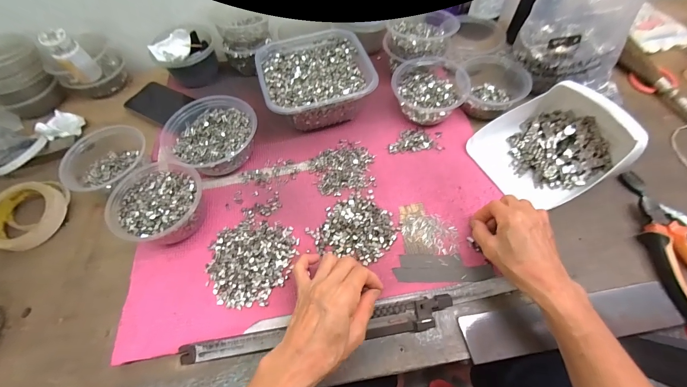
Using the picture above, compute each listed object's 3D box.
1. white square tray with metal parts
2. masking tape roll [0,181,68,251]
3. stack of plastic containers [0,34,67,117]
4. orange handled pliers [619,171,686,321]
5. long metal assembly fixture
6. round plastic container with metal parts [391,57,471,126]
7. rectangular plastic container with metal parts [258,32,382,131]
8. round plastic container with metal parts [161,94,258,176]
[{"bbox_3d":[0.299,-0.076,0.421,0.176,0.082,0.158,-27,62,-13],"label":"white square tray with metal parts"},{"bbox_3d":[-0.467,0.032,0.437,0.096,0.037,0.093,-1,59,2],"label":"masking tape roll"},{"bbox_3d":[-0.597,-0.215,0.533,0.121,0.107,0.116,32,66,19],"label":"stack of plastic containers"},{"bbox_3d":[0.417,0.058,0.382,0.053,0.032,0.196,1,59,3],"label":"orange handled pliers"},{"bbox_3d":[0.009,0.151,0.344,0.389,0.018,0.040,-9,63,-2],"label":"long metal assembly fixture"},{"bbox_3d":[0.142,-0.171,0.491,0.114,0.056,0.116,-1,59,2],"label":"round plastic container with metal parts"},{"bbox_3d":[-0.049,-0.193,0.504,0.174,0.067,0.183,-16,61,-7],"label":"rectangular plastic container with metal parts"},{"bbox_3d":[-0.200,-0.085,0.460,0.126,0.051,0.126,-1,59,2],"label":"round plastic container with metal parts"}]

